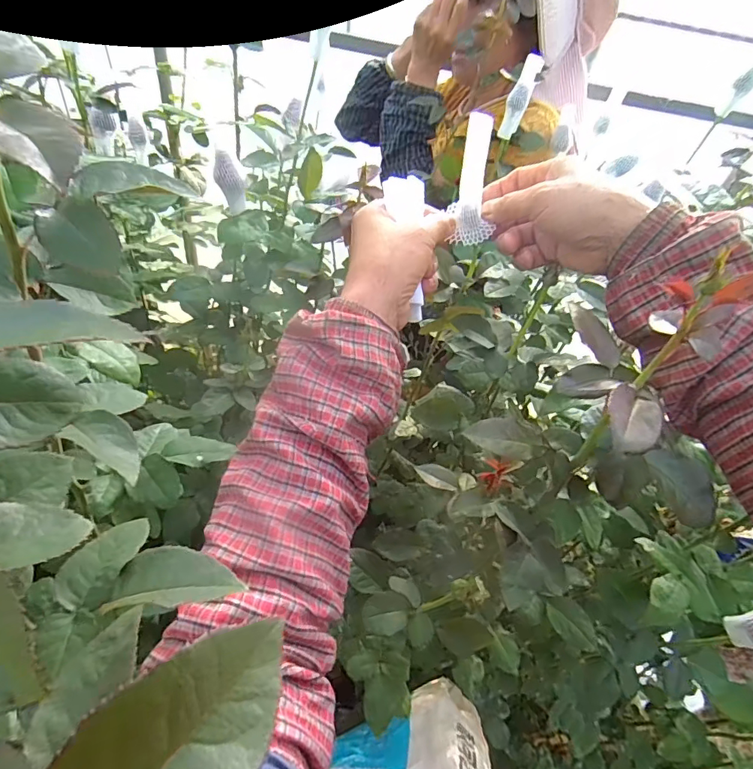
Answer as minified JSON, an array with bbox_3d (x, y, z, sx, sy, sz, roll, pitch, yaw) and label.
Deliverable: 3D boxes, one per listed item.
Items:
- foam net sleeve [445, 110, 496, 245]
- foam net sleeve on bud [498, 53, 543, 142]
[{"bbox_3d":[0.074,-0.164,0.370,0.025,0.096,0.038,-18,44,-18],"label":"foam net sleeve"},{"bbox_3d":[0.199,-0.398,0.641,0.026,0.103,0.031,33,34,19],"label":"foam net sleeve on bud"}]

